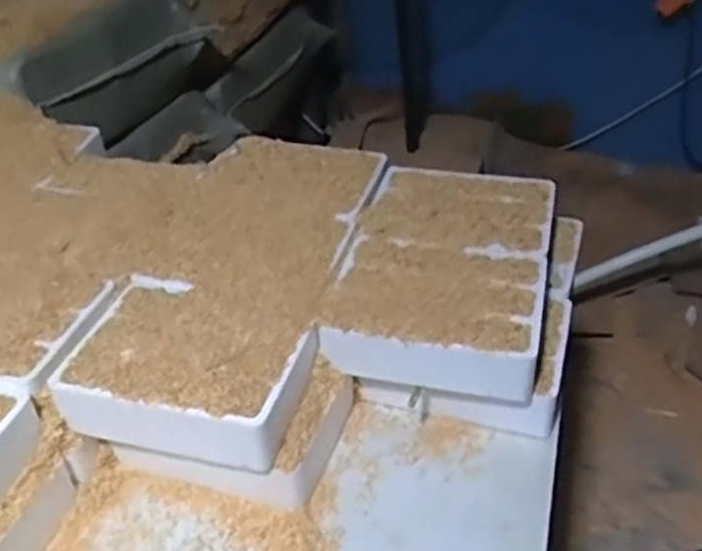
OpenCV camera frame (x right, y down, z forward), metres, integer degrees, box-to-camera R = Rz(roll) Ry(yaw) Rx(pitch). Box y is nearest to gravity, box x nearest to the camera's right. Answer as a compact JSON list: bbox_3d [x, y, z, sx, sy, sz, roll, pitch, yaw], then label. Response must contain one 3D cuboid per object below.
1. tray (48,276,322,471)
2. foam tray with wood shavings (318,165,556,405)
[{"bbox_3d":[-0.172,0.098,0.824,0.238,0.059,0.194,9,40,14],"label":"tray"},{"bbox_3d":[0.125,-0.014,0.961,0.241,0.071,0.366,8,39,12],"label":"foam tray with wood shavings"}]

